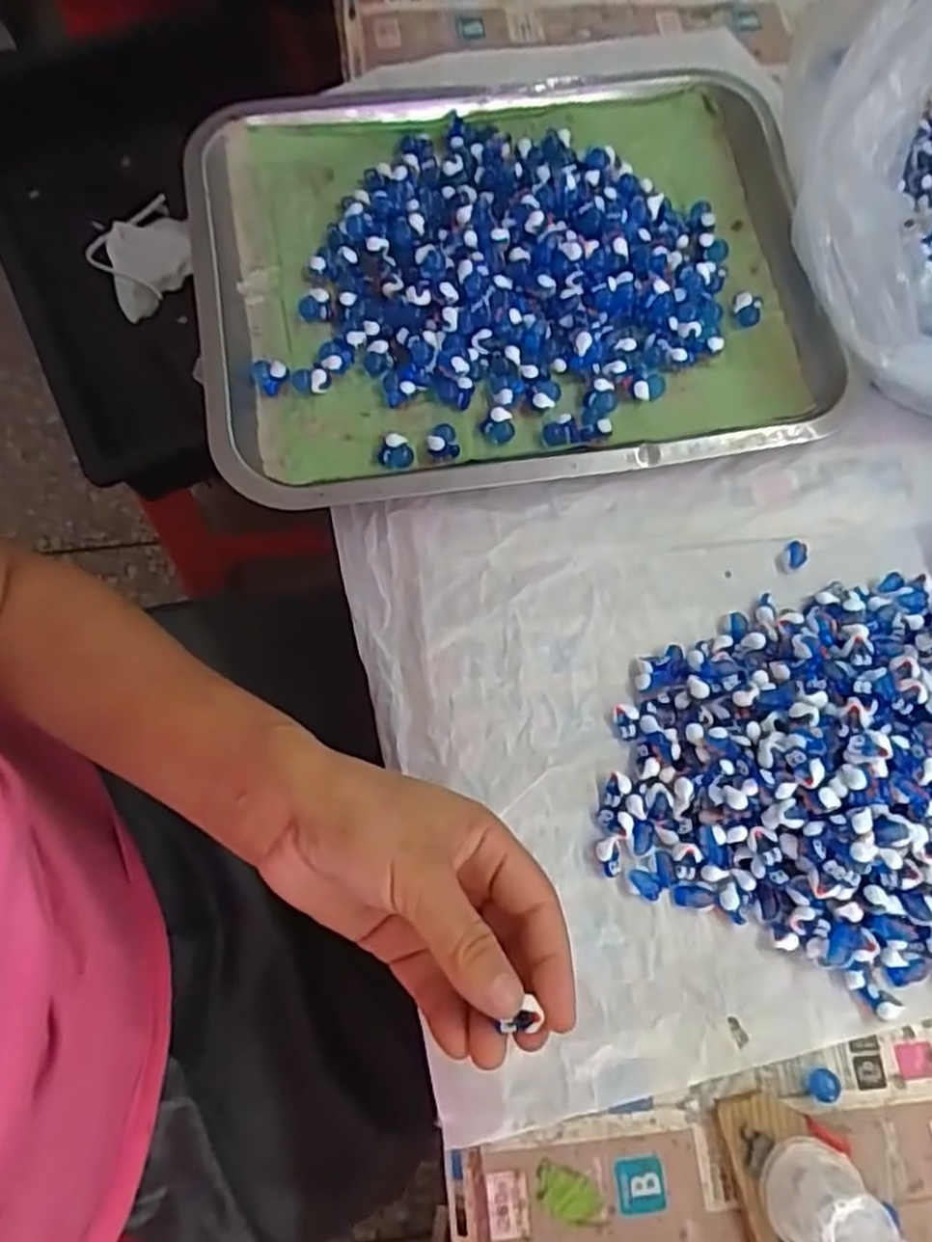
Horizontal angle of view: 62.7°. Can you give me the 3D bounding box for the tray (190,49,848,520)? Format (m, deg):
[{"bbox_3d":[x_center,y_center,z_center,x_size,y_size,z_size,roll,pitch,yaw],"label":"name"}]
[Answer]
[{"bbox_3d":[0.024,-0.209,0.443,0.355,0.026,0.282,-9,75,-3],"label":"tray"}]

